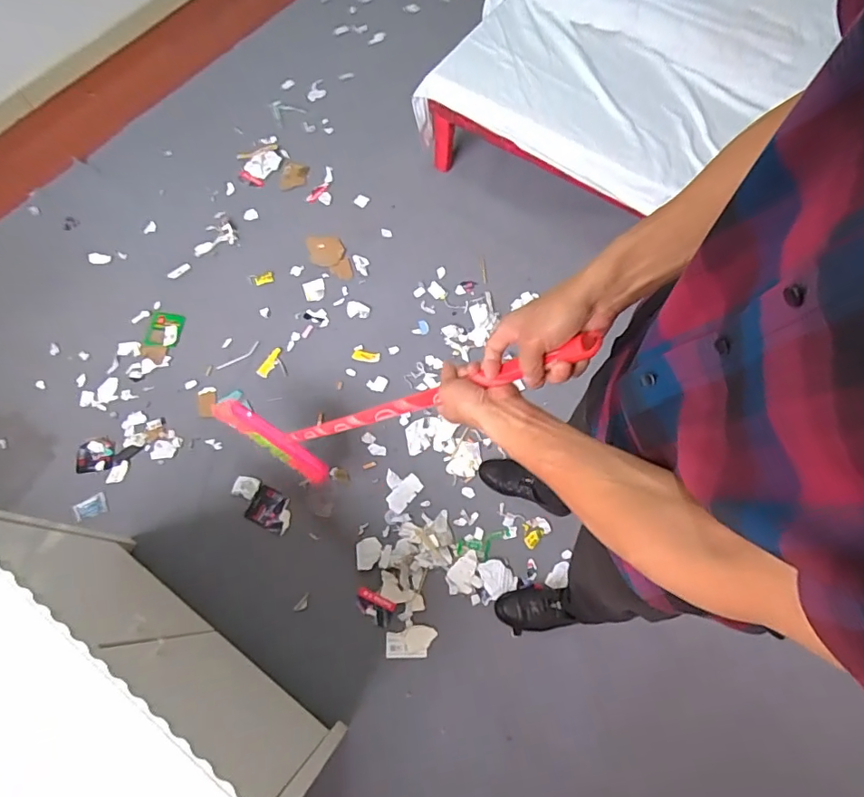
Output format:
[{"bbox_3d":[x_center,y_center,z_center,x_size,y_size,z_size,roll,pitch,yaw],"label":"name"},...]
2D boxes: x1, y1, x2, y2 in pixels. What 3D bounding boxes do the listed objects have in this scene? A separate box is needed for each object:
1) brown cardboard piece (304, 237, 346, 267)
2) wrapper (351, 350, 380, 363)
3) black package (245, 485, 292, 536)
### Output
[{"bbox_3d":[-0.357,-0.500,1.698,0.113,0.013,0.133,-17,64,-5],"label":"brown cardboard piece"},{"bbox_3d":[-0.202,-0.129,1.549,0.085,0.008,0.035,9,67,4],"label":"wrapper"},{"bbox_3d":[-0.438,0.305,1.382,0.120,0.012,0.096,24,69,10],"label":"black package"}]

